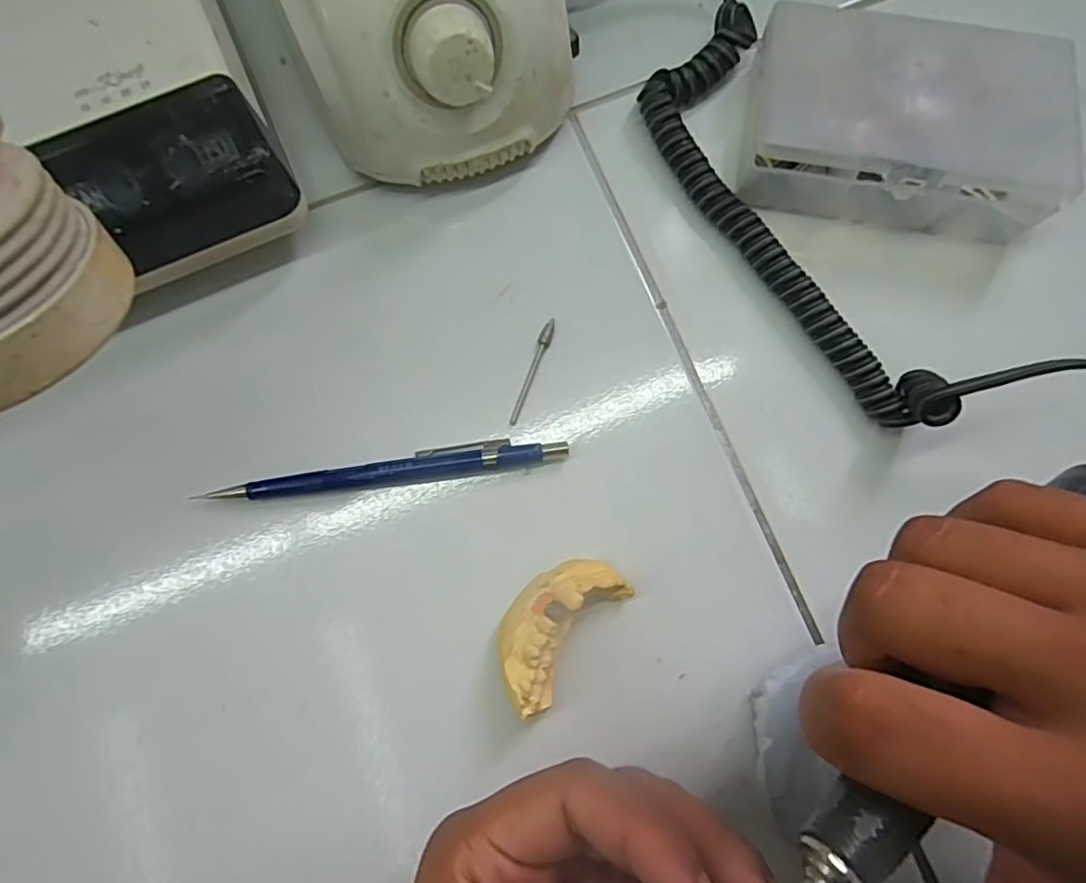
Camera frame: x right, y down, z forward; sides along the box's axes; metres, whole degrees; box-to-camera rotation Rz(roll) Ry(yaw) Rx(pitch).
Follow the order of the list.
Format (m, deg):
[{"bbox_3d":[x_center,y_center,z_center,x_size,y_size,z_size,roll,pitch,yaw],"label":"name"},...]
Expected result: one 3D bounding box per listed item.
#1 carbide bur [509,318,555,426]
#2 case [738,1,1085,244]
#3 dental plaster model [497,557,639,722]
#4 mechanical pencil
[{"bbox_3d":[-0.005,-0.028,0.245,0.005,0.004,0.045,22,80,6],"label":"carbide bur"},{"bbox_3d":[0.144,-0.124,0.245,0.125,0.036,0.075,10,79,3],"label":"case"},{"bbox_3d":[0.004,0.065,0.219,0.030,0.024,0.055,37,82,8],"label":"dental plaster model"},{"bbox_3d":[-0.059,0.011,0.236,0.135,0.009,0.011,-8,79,0],"label":"mechanical pencil"}]

